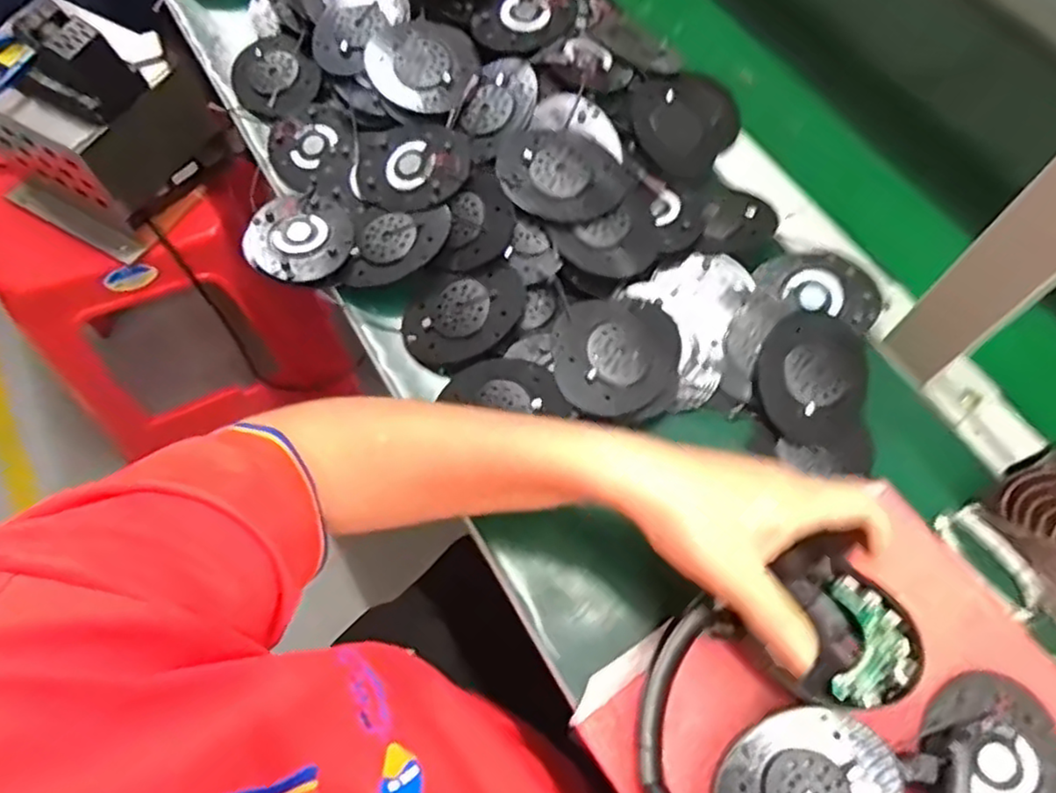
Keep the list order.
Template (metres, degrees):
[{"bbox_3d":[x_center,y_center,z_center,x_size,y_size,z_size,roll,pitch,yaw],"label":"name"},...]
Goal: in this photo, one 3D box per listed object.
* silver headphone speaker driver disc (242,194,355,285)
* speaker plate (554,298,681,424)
[{"bbox_3d":[-0.159,-0.112,0.484,0.071,0.013,0.075,3,56,-4],"label":"silver headphone speaker driver disc"},{"bbox_3d":[0.056,-0.025,0.439,0.078,0.016,0.082,0,65,-1],"label":"speaker plate"}]

